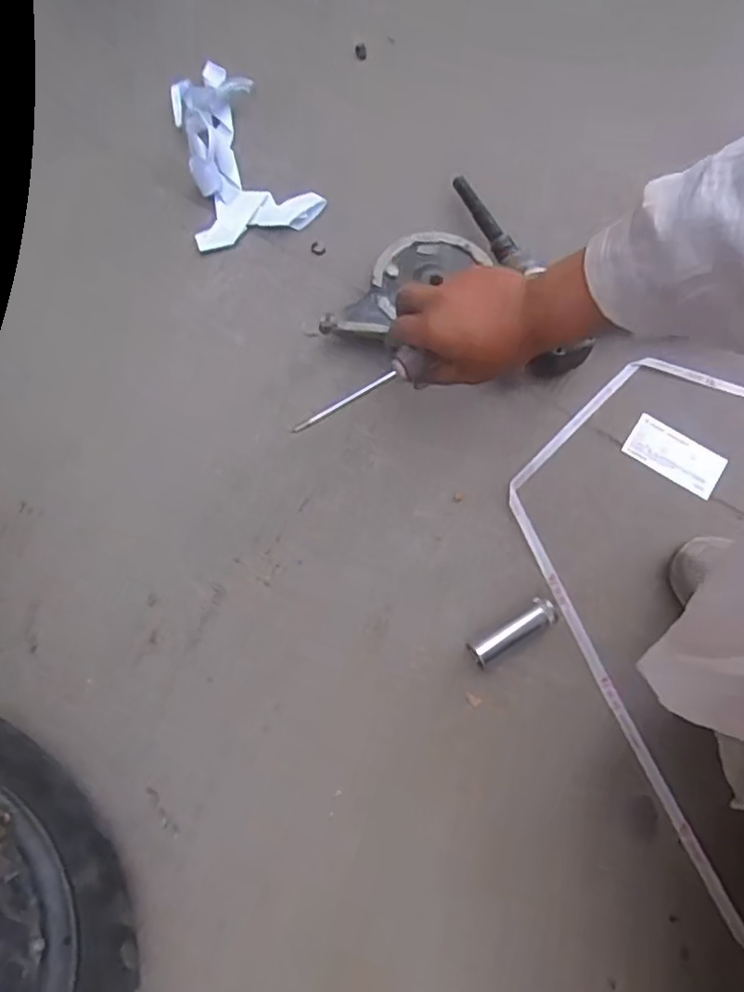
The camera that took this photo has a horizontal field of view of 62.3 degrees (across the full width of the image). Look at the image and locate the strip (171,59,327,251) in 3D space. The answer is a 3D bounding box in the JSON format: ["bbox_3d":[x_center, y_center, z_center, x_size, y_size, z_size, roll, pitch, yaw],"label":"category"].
[{"bbox_3d":[-0.151,-0.405,0.687,0.140,0.048,0.262,-15,72,-7],"label":"strip"}]

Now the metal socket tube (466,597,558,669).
[{"bbox_3d":[0.119,0.114,0.518,0.077,0.025,0.023,-29,74,-11],"label":"metal socket tube"}]

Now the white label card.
[{"bbox_3d":[0.292,-0.040,0.593,0.090,0.005,0.049,33,73,9],"label":"white label card"}]

